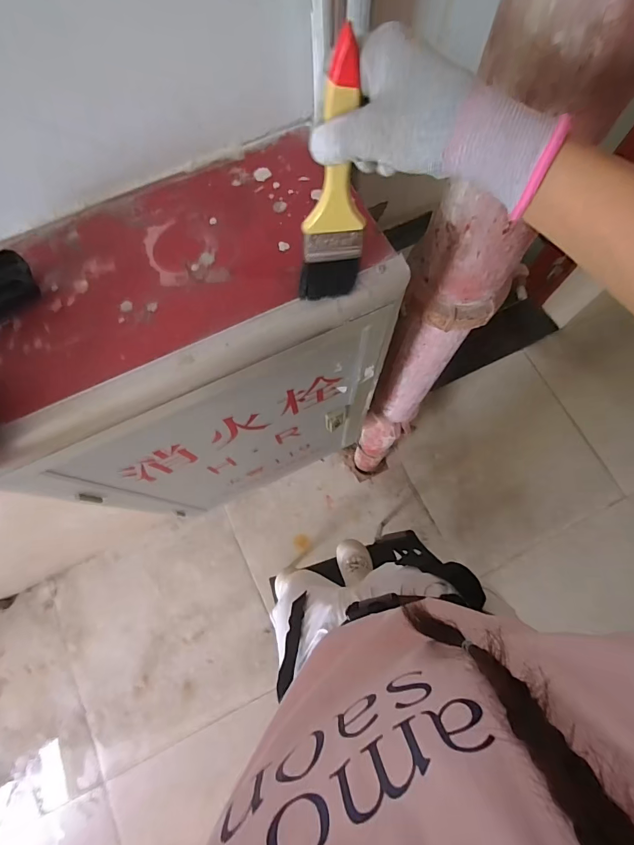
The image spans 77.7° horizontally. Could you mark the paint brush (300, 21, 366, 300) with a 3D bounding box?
[{"bbox_3d":[0.013,-0.159,0.280,0.047,0.170,0.020,4,61,0],"label":"paint brush"}]

